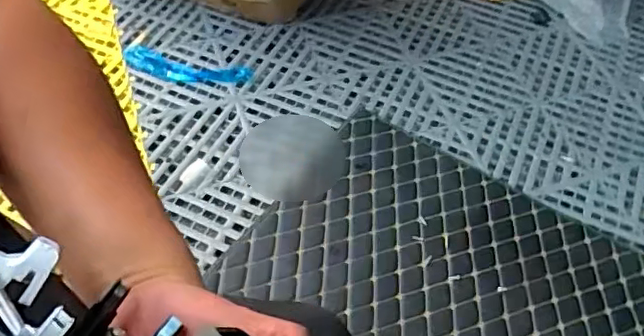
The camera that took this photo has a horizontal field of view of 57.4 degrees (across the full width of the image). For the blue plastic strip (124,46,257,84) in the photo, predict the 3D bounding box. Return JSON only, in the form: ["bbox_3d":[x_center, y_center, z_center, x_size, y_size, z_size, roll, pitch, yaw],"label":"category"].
[{"bbox_3d":[-0.281,-0.207,1.237,0.269,0.014,0.073,12,52,6],"label":"blue plastic strip"}]

